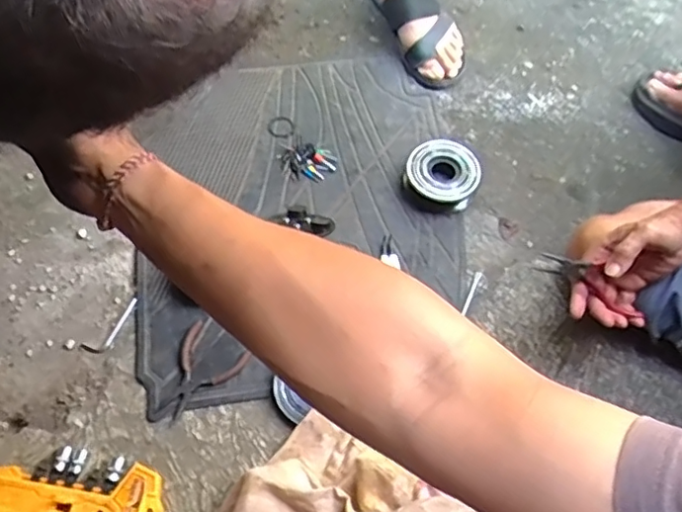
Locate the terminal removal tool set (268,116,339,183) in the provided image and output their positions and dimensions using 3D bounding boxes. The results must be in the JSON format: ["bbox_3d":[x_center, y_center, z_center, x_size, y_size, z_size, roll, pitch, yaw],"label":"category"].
[{"bbox_3d":[-0.073,-0.162,0.867,0.138,0.013,0.076,41,68,20],"label":"terminal removal tool set"}]

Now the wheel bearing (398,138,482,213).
[{"bbox_3d":[0.142,-0.114,0.824,0.105,0.045,0.102,0,64,0],"label":"wheel bearing"}]

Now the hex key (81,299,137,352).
[{"bbox_3d":[-0.296,0.094,0.745,0.088,0.013,0.027,-40,68,-20],"label":"hex key"}]

